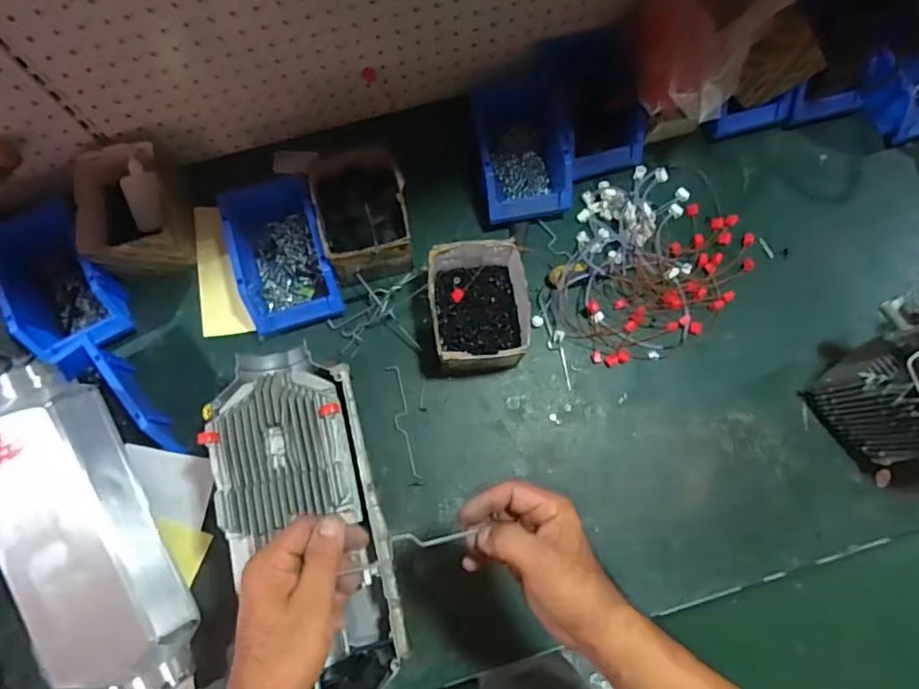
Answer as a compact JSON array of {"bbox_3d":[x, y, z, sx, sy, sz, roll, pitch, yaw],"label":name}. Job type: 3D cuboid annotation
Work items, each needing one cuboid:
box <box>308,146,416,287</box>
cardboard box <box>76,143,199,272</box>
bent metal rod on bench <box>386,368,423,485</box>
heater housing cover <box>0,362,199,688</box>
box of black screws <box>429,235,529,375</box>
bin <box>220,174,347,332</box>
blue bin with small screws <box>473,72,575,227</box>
[{"bbox_3d":[-0.126,-0.170,0.722,0.115,0.086,0.173,-10,75,-3],"label":"box"},{"bbox_3d":[-0.419,-0.172,0.714,0.108,0.093,0.163,-12,76,-4],"label":"cardboard box"},{"bbox_3d":[-0.072,0.100,0.701,0.019,0.005,0.150,-11,78,-10],"label":"bent metal rod on bench"},{"bbox_3d":[-0.421,0.204,0.590,0.144,0.096,0.386,-25,77,-7],"label":"heater housing cover"},{"bbox_3d":[0.025,-0.045,0.690,0.127,0.093,0.150,-5,75,-2],"label":"box of black screws"},{"bbox_3d":[-0.231,-0.122,0.714,0.117,0.078,0.201,-18,76,-5],"label":"bin"},{"bbox_3d":[0.083,-0.282,0.762,0.125,0.080,0.227,-5,75,-2],"label":"blue bin with small screws"}]

